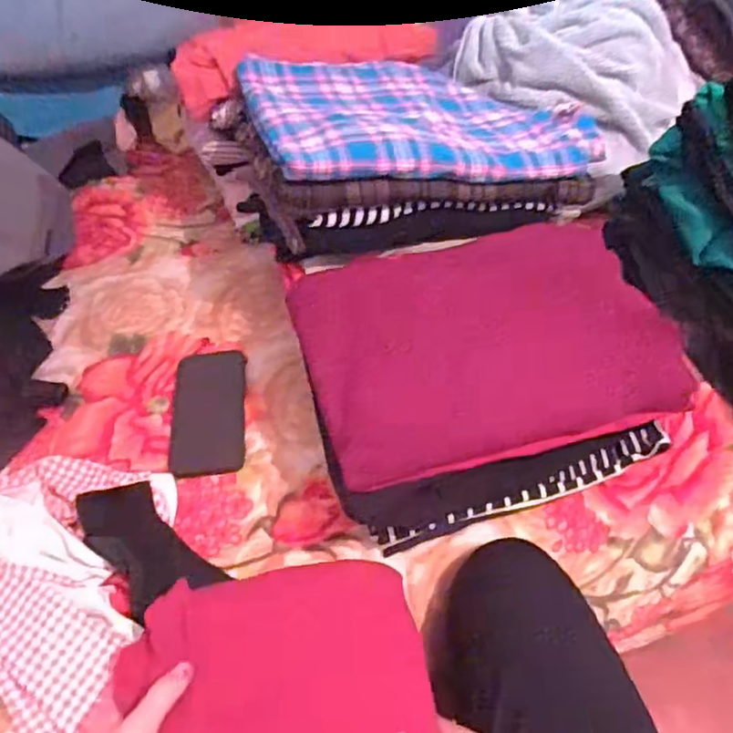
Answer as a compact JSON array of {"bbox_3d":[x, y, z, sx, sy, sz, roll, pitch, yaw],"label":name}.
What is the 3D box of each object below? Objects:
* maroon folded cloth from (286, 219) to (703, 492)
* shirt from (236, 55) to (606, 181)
[{"bbox_3d":[0.106,-0.027,0.607,0.324,0.057,0.236,-15,53,-6],"label":"maroon folded cloth"},{"bbox_3d":[0.055,-0.286,0.714,0.348,0.030,0.274,-7,44,-17],"label":"shirt"}]

